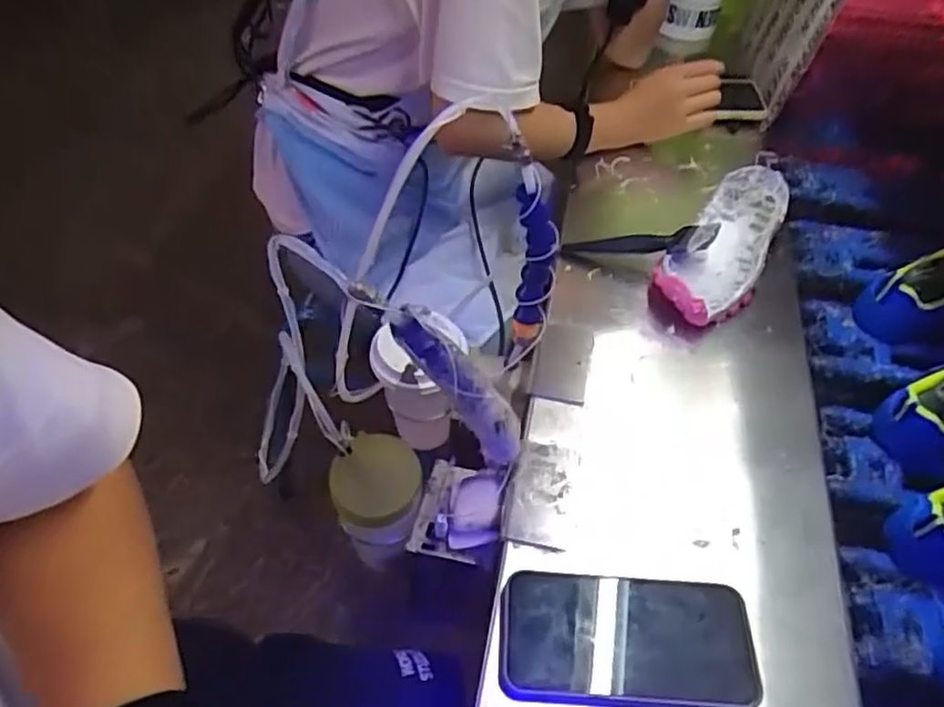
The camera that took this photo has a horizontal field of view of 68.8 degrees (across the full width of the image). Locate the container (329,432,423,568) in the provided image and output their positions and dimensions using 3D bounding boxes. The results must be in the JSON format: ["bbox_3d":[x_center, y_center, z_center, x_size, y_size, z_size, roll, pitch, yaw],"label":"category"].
[{"bbox_3d":[-0.080,0.131,0.592,0.071,0.107,0.070,-4,43,-8],"label":"container"}]

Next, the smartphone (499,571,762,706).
[{"bbox_3d":[0.100,0.183,0.448,0.160,0.010,0.078,4,43,0],"label":"smartphone"}]

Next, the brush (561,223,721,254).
[{"bbox_3d":[0.165,-0.111,0.682,0.148,0.019,0.027,-2,40,21],"label":"brush"}]

